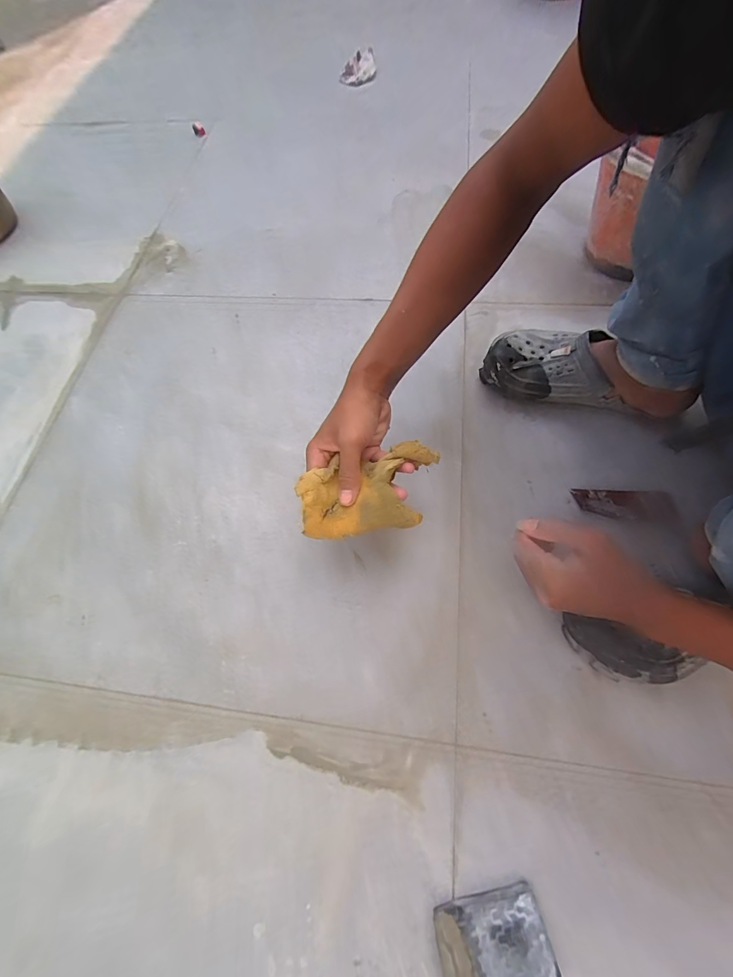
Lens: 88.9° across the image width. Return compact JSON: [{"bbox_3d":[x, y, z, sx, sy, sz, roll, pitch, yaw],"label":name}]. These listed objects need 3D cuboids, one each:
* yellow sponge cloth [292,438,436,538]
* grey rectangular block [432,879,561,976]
[{"bbox_3d":[0.003,0.001,0.366,0.137,0.020,0.081,-11,66,-2],"label":"yellow sponge cloth"},{"bbox_3d":[0.102,0.367,0.298,0.086,0.019,0.064,-12,66,-2],"label":"grey rectangular block"}]

